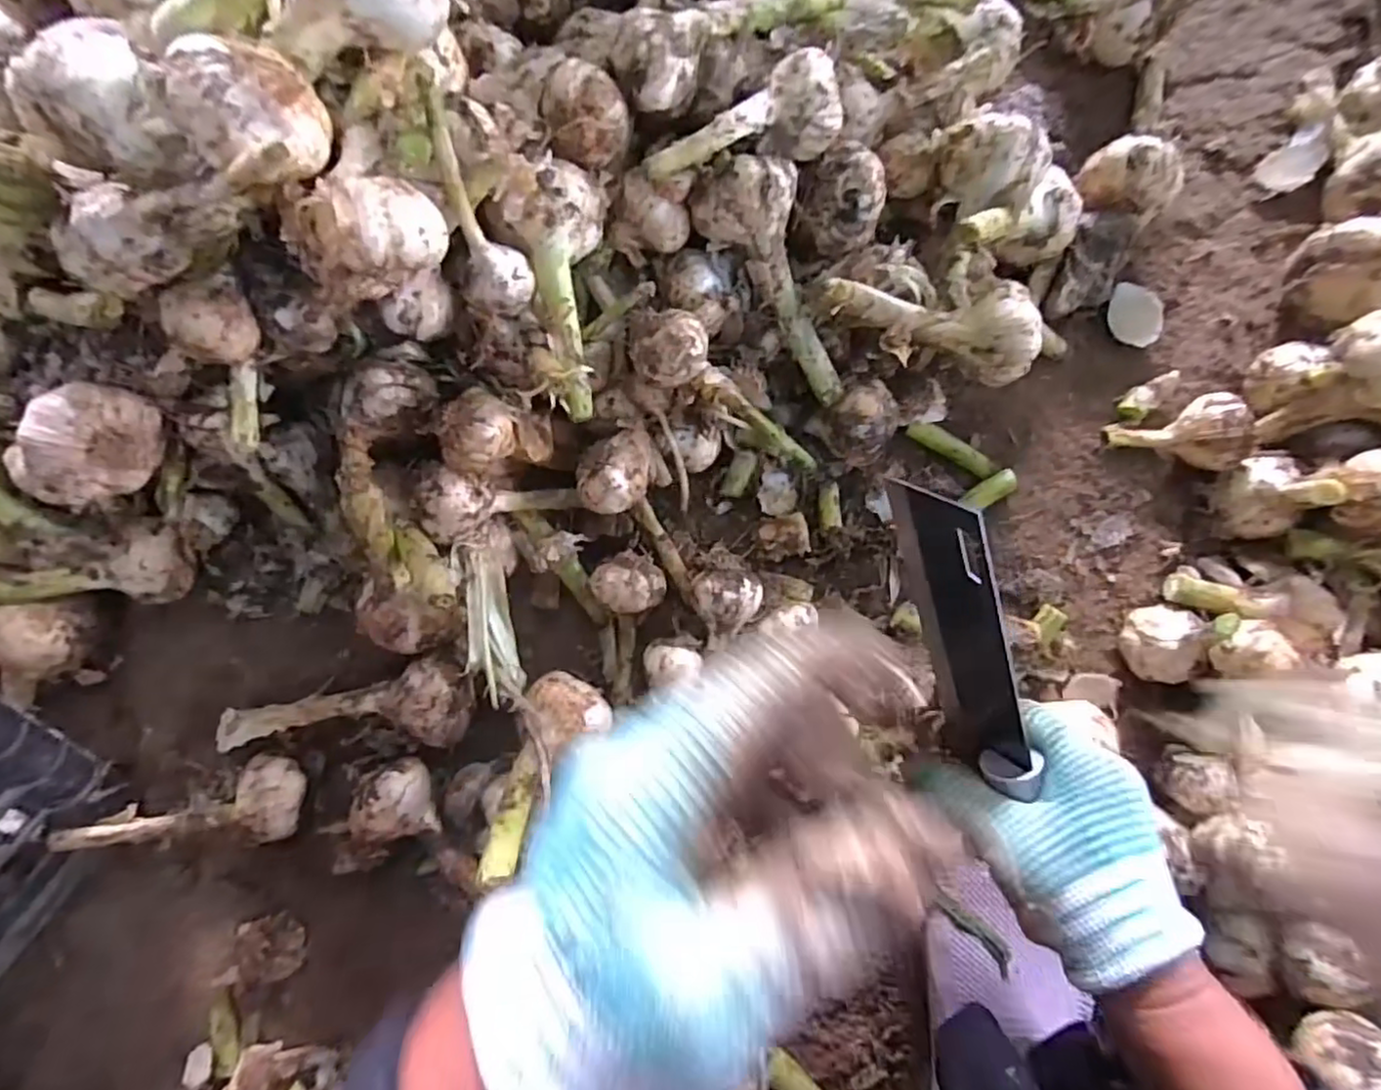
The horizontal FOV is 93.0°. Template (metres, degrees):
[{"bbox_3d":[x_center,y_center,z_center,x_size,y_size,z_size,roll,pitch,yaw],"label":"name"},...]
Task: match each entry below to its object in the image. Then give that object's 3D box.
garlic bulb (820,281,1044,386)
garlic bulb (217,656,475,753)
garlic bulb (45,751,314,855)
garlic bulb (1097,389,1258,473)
[{"bbox_3d":[0.140,-0.134,0.380,0.124,0.040,0.046,13,86,3],"label":"garlic bulb"},{"bbox_3d":[-0.226,0.101,0.423,0.174,0.053,0.050,-3,86,1],"label":"garlic bulb"},{"bbox_3d":[-0.308,0.166,0.409,0.120,0.038,0.049,-4,87,-18],"label":"garlic bulb"},{"bbox_3d":[0.307,-0.065,0.408,0.063,0.044,0.047,-16,86,0],"label":"garlic bulb"}]

